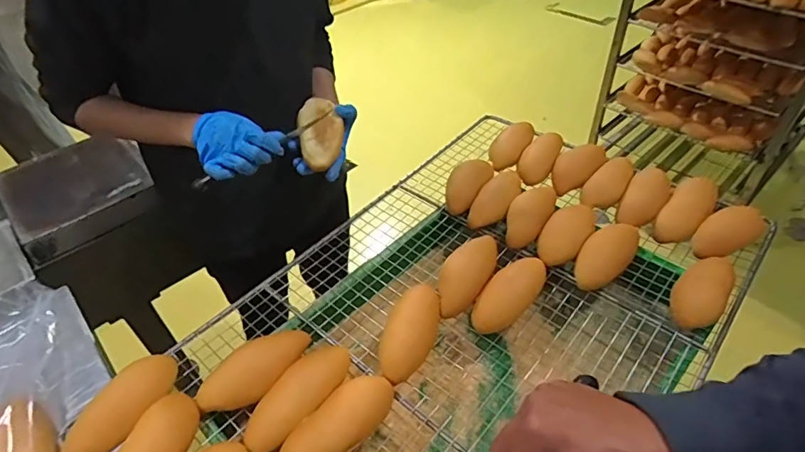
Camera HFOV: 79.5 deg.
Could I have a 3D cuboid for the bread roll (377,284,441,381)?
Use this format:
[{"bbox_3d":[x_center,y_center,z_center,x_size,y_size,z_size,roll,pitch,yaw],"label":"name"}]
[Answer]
[{"bbox_3d":[0.012,0.136,0.631,0.065,0.041,0.146,10,46,13],"label":"bread roll"}]

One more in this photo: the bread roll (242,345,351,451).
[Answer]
[{"bbox_3d":[-0.127,0.196,0.554,0.056,0.059,0.132,33,67,31],"label":"bread roll"}]

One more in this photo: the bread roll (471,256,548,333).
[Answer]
[{"bbox_3d":[0.152,0.092,0.672,0.138,0.042,0.054,-34,52,-28],"label":"bread roll"}]

